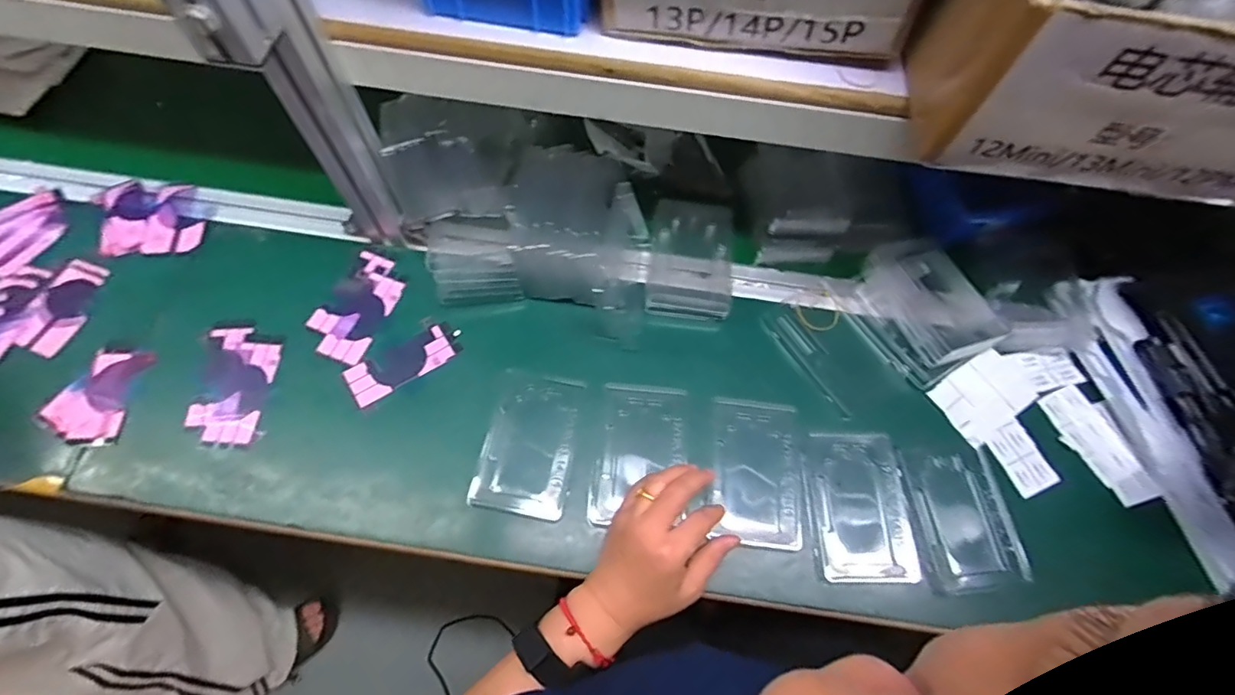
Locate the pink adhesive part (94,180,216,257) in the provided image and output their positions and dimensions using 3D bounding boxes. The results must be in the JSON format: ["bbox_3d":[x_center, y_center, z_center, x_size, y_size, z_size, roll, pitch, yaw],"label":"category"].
[{"bbox_3d":[-0.510,-0.143,0.600,0.118,0.010,0.096,-4,65,-5],"label":"pink adhesive part"}]

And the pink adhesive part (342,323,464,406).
[{"bbox_3d":[-0.212,0.015,0.544,0.109,0.004,0.044,-32,70,-16],"label":"pink adhesive part"}]

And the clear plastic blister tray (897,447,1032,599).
[{"bbox_3d":[0.313,0.154,0.497,0.089,0.007,0.119,-4,65,-4],"label":"clear plastic blister tray"}]

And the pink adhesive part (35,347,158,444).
[{"bbox_3d":[-0.486,0.043,0.514,0.073,0.004,0.094,9,64,2],"label":"pink adhesive part"}]

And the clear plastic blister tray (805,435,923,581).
[{"bbox_3d":[0.222,0.144,0.500,0.083,0.014,0.128,2,64,-2],"label":"clear plastic blister tray"}]

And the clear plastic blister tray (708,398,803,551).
[{"bbox_3d":[0.129,0.114,0.509,0.078,0.013,0.130,5,64,0],"label":"clear plastic blister tray"}]

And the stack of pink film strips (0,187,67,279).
[{"bbox_3d":[-0.634,-0.126,0.585,0.077,0.008,0.095,35,68,13],"label":"stack of pink film strips"}]

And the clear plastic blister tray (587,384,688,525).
[{"bbox_3d":[0.022,0.097,0.506,0.080,0.011,0.126,7,64,1],"label":"clear plastic blister tray"}]

